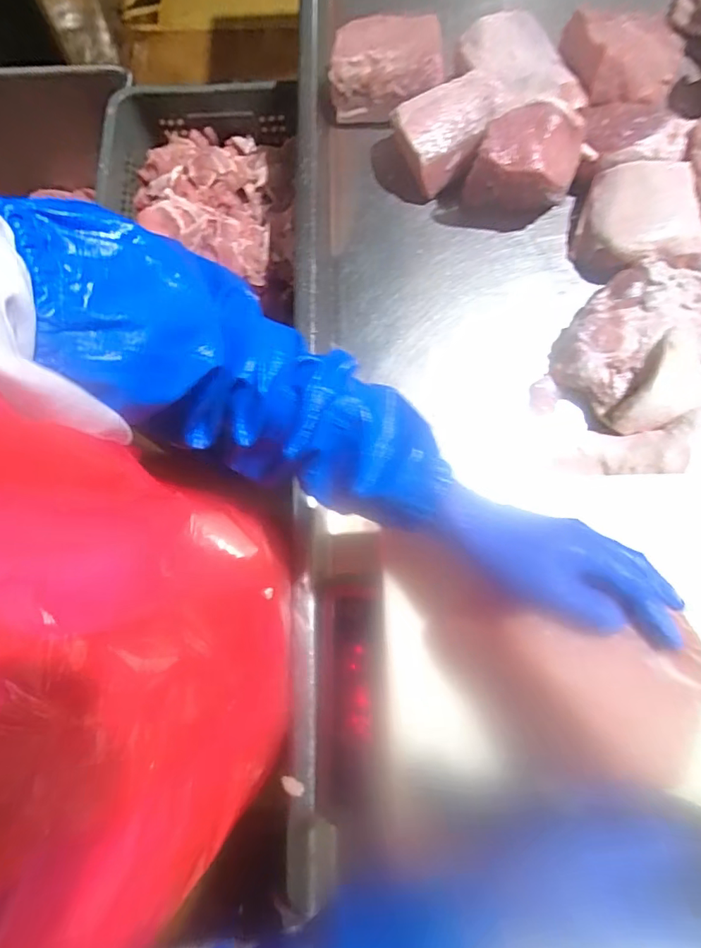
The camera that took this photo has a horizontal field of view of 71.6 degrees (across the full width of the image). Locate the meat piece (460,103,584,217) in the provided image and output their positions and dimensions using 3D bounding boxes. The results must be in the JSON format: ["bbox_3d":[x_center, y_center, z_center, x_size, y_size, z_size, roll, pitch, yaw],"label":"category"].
[{"bbox_3d":[0.210,-0.378,0.600,0.123,0.110,0.072,13,76,5],"label":"meat piece"}]

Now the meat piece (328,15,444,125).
[{"bbox_3d":[0.049,-0.546,0.657,0.147,0.078,0.101,5,76,3],"label":"meat piece"}]

